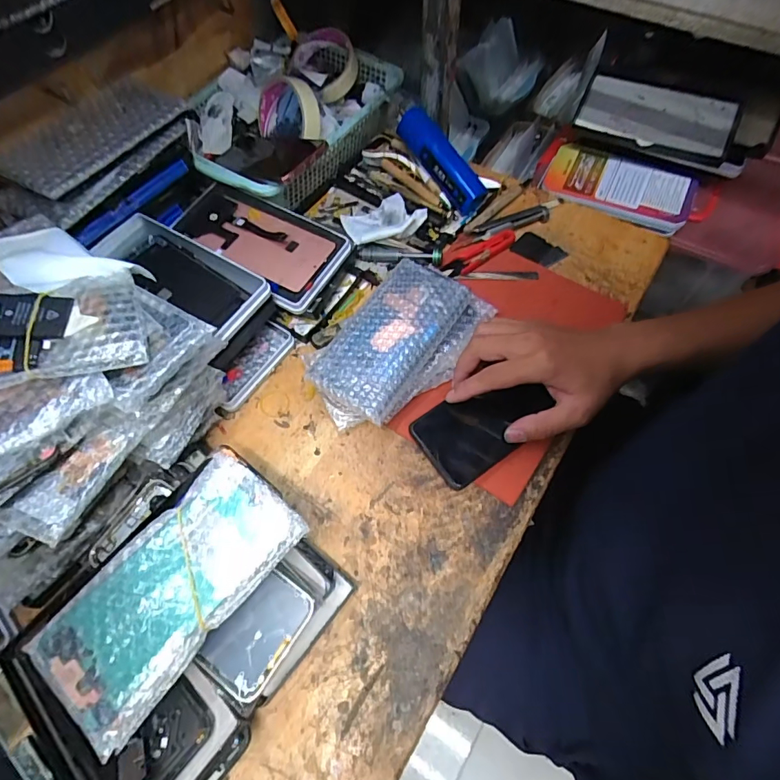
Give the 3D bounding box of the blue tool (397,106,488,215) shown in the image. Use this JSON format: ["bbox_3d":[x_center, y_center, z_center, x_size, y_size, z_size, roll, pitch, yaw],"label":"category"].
[{"bbox_3d":[0.063,-0.276,0.554,0.040,0.034,0.135,-41,93,-20],"label":"blue tool"}]

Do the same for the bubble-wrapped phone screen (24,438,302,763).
[{"bbox_3d":[-0.142,0.127,0.306,0.088,0.008,0.171,36,67,17],"label":"bubble-wrapped phone screen"}]

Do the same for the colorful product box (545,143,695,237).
[{"bbox_3d":[0.288,-0.257,0.580,0.175,0.020,0.108,25,64,12],"label":"colorful product box"}]

